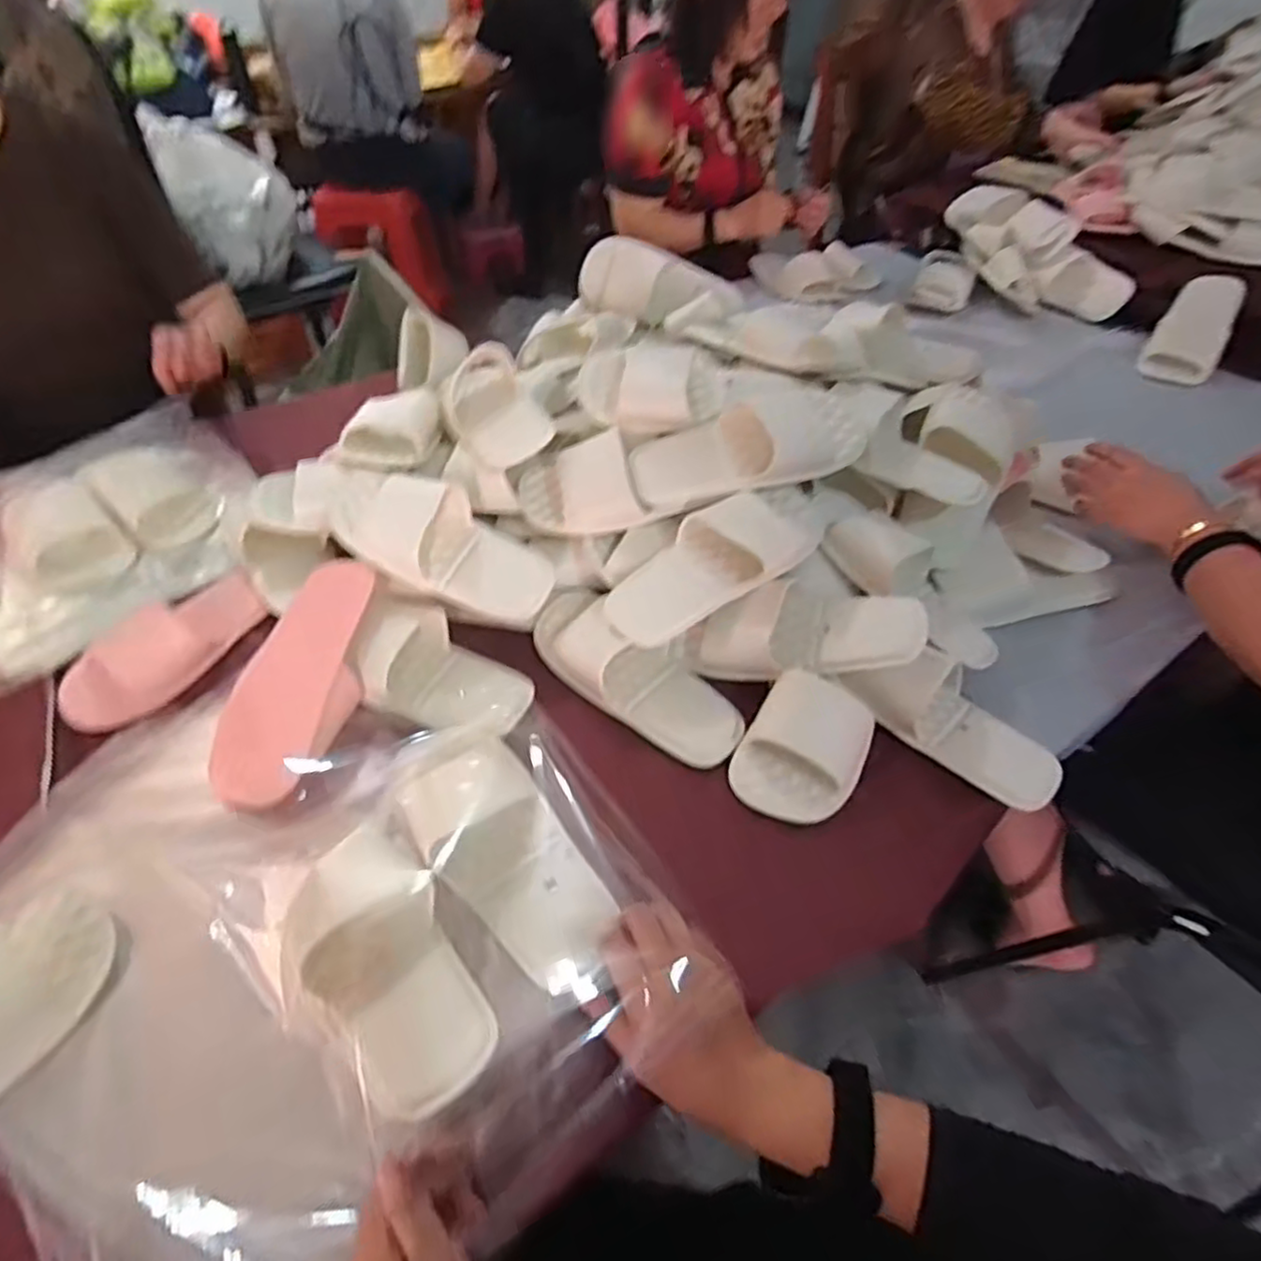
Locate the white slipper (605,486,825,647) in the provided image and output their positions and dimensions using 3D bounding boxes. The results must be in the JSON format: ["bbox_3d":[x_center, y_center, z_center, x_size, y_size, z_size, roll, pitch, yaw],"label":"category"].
[{"bbox_3d":[0.085,-0.067,0.641,0.235,0.053,0.090,-33,56,-9],"label":"white slipper"}]

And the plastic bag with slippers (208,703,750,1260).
[{"bbox_3d":[-0.115,0.195,0.472,0.279,0.057,0.306,-30,56,-25],"label":"plastic bag with slippers"}]

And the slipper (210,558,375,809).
[{"bbox_3d":[-0.300,0.040,0.610,0.109,0.057,0.232,-1,49,-2],"label":"slipper"}]

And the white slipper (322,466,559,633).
[{"bbox_3d":[-0.196,-0.086,0.671,0.247,0.080,0.096,30,53,2],"label":"white slipper"}]

